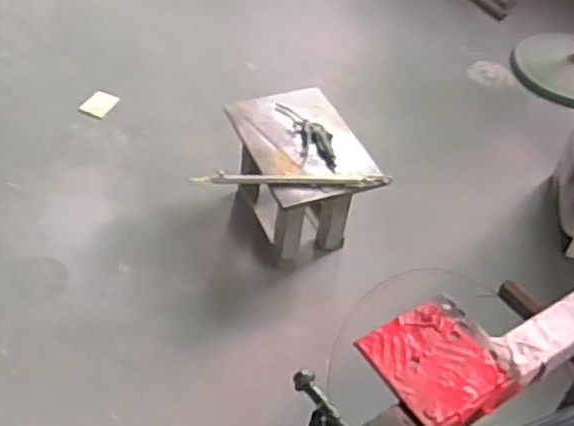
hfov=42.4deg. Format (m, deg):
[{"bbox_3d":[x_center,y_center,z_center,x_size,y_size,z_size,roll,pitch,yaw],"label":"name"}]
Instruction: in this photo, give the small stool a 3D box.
[{"bbox_3d":[0.030,-0.097,1.906,0.279,0.277,0.362,-14,50,-19],"label":"small stool"}]

